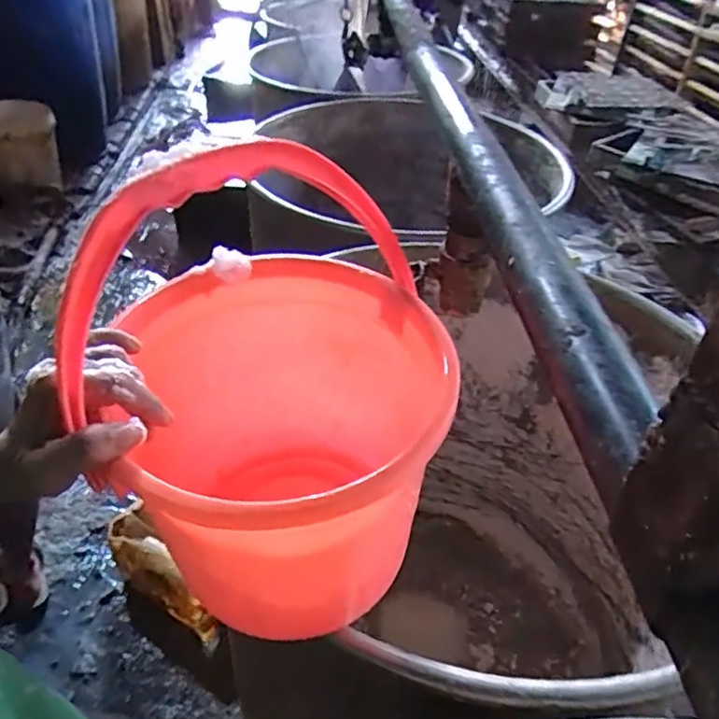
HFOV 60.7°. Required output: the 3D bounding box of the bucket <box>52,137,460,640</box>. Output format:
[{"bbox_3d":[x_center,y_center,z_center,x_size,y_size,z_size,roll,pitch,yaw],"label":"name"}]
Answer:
[{"bbox_3d":[-0.081,0.037,0.510,0.273,0.361,0.272,2,41,-2],"label":"bucket"}]

